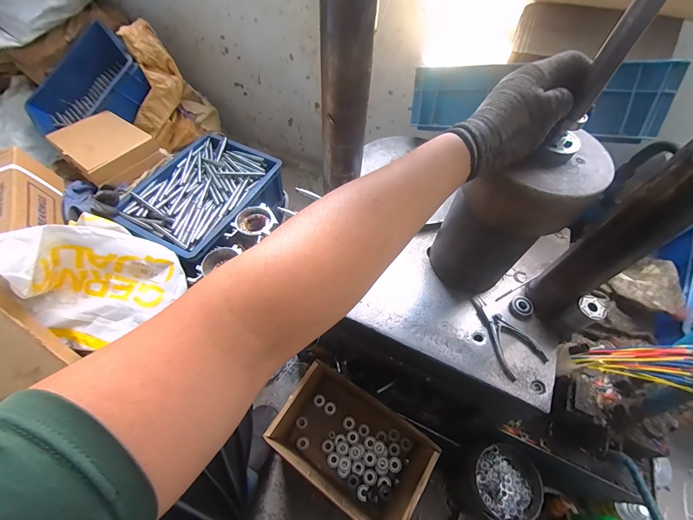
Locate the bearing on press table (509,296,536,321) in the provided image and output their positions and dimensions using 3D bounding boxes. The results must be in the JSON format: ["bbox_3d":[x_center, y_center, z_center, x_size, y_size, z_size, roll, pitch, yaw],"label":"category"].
[{"bbox_3d":[0.296,0.080,0.522,0.043,0.010,0.036,-39,67,-24],"label":"bearing on press table"}]

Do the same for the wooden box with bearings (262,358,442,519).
[{"bbox_3d":[0.006,0.412,0.691,0.302,0.191,0.191,31,60,16],"label":"wooden box with bearings"}]

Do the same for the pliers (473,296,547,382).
[{"bbox_3d":[0.256,0.114,0.498,0.070,0.011,0.134,-14,59,-12],"label":"pliers"}]

